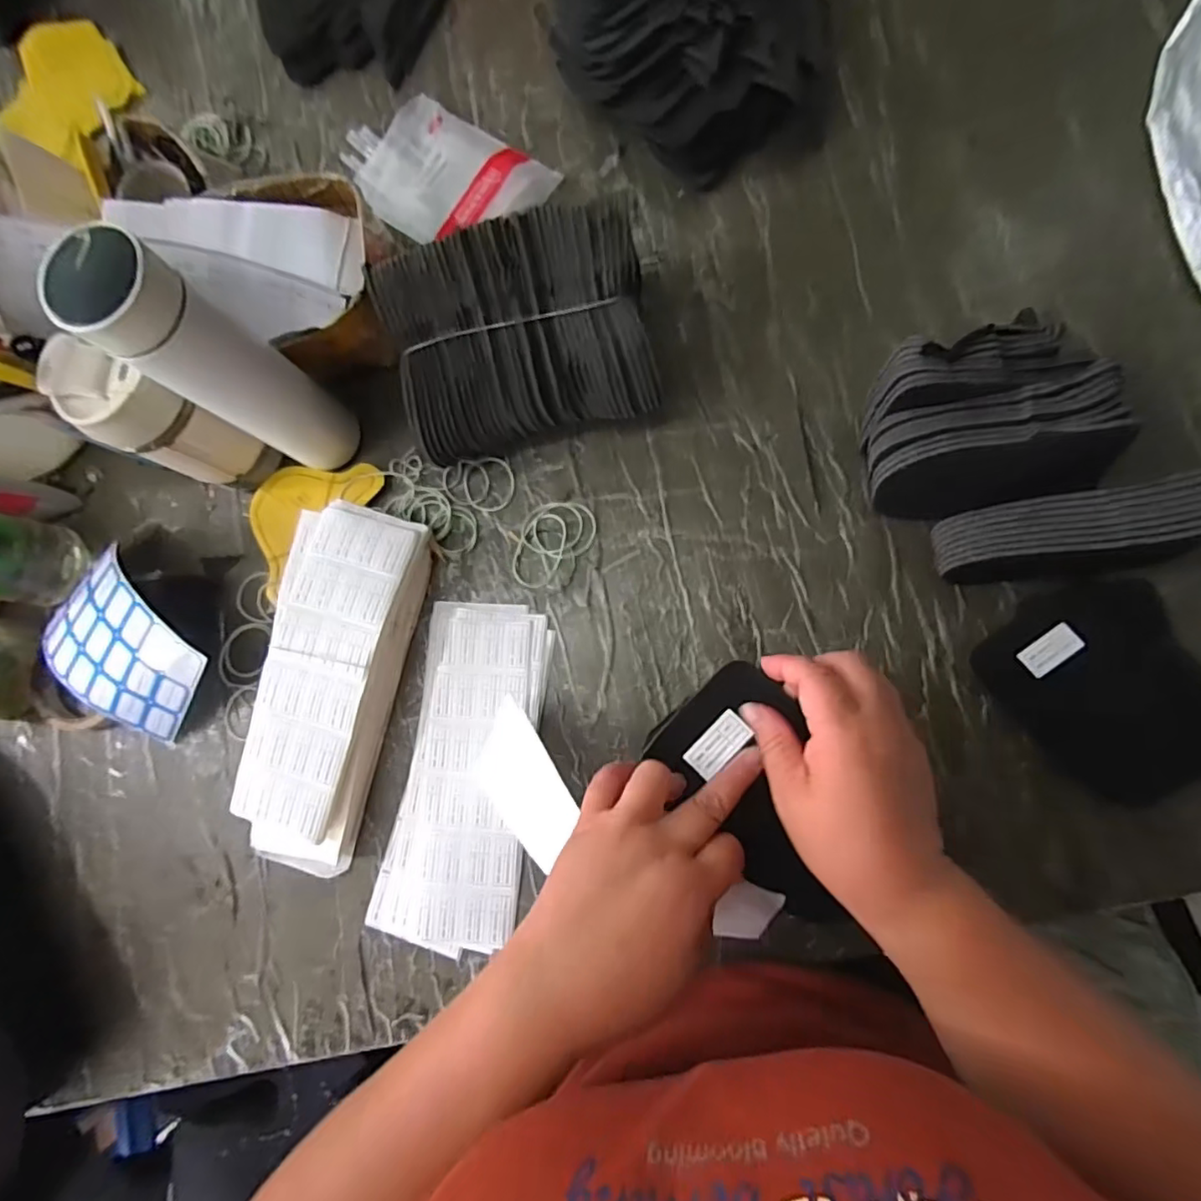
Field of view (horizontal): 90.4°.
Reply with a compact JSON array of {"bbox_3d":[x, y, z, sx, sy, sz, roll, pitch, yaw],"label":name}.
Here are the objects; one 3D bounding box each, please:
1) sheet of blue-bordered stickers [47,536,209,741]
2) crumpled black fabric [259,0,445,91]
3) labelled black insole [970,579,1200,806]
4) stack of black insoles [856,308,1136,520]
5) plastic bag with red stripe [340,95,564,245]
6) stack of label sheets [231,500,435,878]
[{"bbox_3d":[-0.401,0.042,0.498,0.144,0.026,0.124,40,109,2],"label":"sheet of blue-bordered stickers"},{"bbox_3d":[-0.242,-0.575,0.565,0.163,0.034,0.161,26,88,10],"label":"crumpled black fabric"},{"bbox_3d":[0.362,0.061,0.417,0.124,0.015,0.153,-42,80,2],"label":"labelled black insole"},{"bbox_3d":[0.260,-0.119,0.417,0.139,0.098,0.106,-8,83,7],"label":"stack of black insoles"},{"bbox_3d":[-0.152,-0.391,0.549,0.201,0.019,0.114,36,90,10],"label":"plastic bag with red stripe"},{"bbox_3d":[-0.229,0.070,0.487,0.112,0.044,0.294,13,86,9],"label":"stack of label sheets"}]

